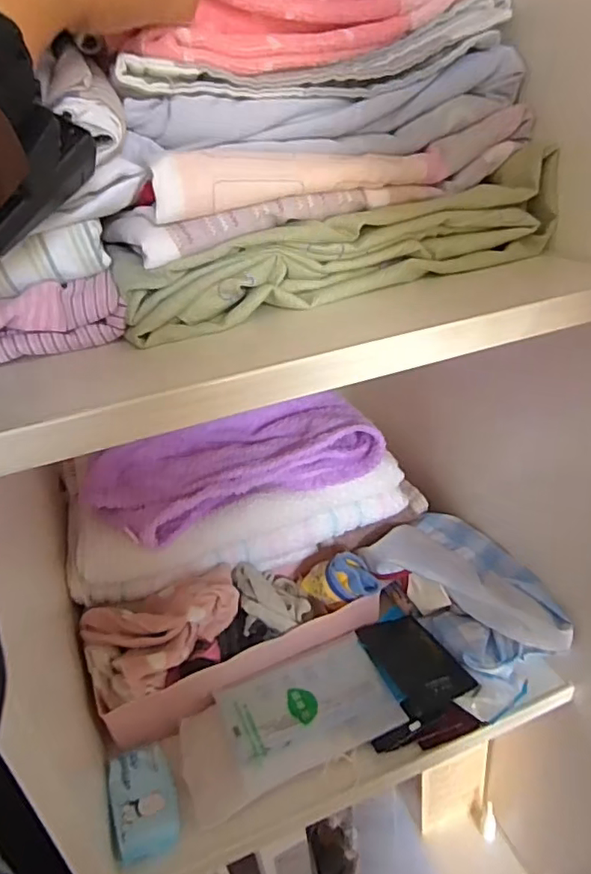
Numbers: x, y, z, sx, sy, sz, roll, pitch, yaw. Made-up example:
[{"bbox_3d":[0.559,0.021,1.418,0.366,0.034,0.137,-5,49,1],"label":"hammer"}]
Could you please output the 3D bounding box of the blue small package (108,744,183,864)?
[{"bbox_3d":[-0.119,0.283,0.446,0.048,0.018,0.082,-15,30,-16],"label":"blue small package"}]

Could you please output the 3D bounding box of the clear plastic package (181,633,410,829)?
[{"bbox_3d":[-0.005,0.236,0.478,0.179,0.025,0.088,-17,31,-19],"label":"clear plastic package"}]

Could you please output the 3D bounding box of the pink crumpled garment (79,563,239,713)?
[{"bbox_3d":[-0.114,0.168,0.500,0.138,0.070,0.092,-17,31,-19],"label":"pink crumpled garment"}]

